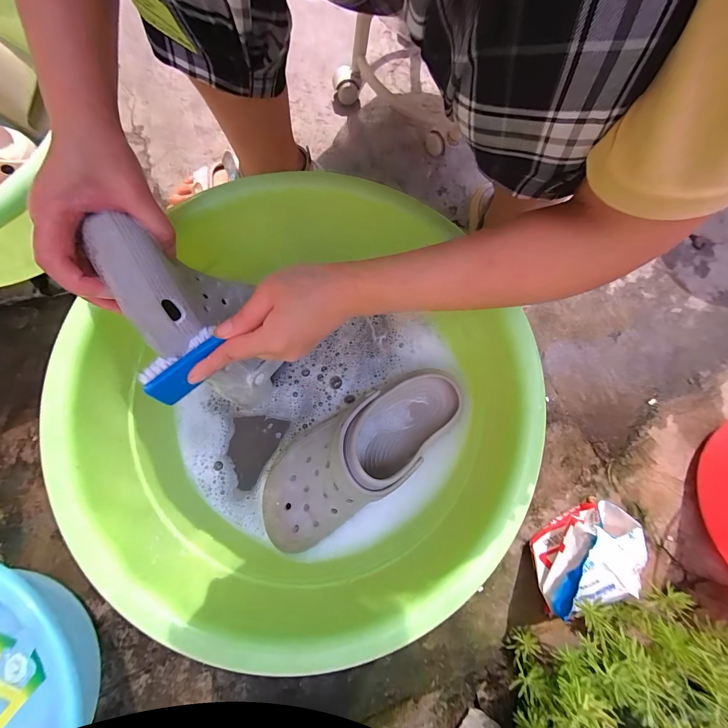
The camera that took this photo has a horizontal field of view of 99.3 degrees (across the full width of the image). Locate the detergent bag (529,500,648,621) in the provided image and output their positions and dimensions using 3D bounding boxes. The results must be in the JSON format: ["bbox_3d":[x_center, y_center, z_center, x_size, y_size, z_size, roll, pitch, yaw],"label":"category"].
[{"bbox_3d":[0.270,0.237,0.393,0.063,0.126,0.136,33,81,5],"label":"detergent bag"}]

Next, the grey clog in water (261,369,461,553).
[{"bbox_3d":[-0.001,0.097,0.350,0.269,0.082,0.108,-33,82,-7],"label":"grey clog in water"}]

